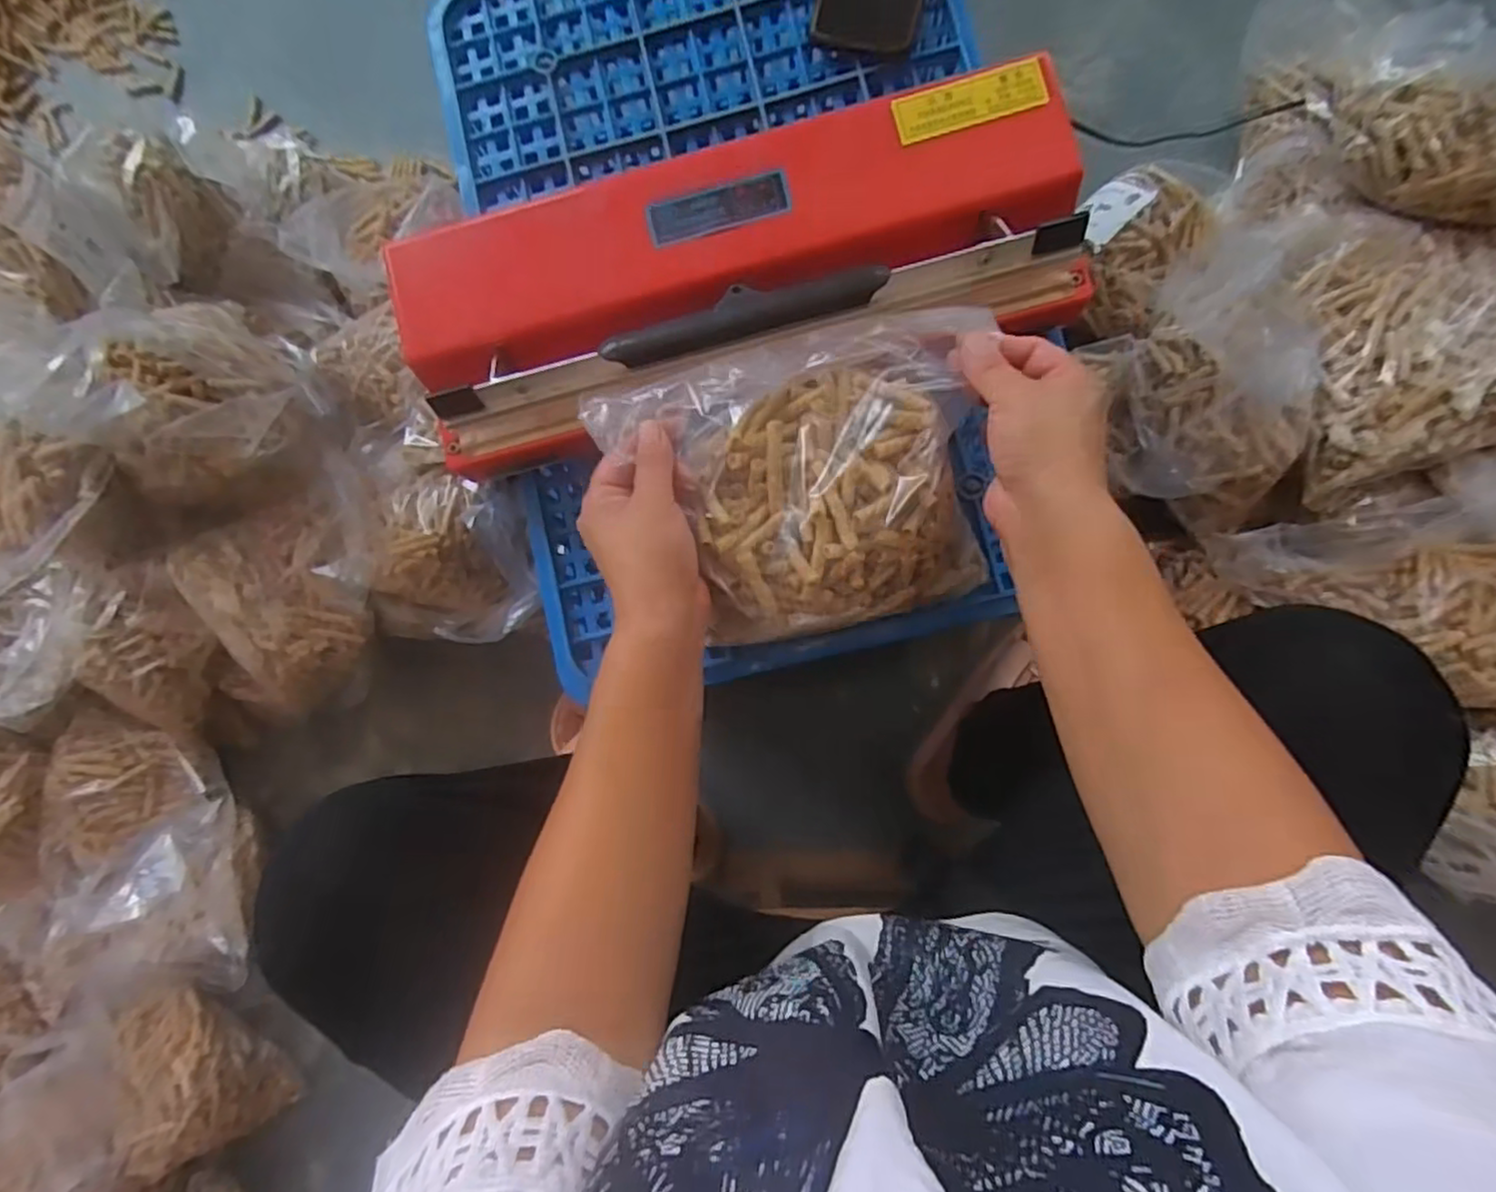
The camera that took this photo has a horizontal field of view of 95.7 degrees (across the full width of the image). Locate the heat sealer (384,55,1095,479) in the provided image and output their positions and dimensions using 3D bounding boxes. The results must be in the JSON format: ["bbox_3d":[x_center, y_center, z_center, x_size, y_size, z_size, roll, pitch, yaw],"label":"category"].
[{"bbox_3d":[-0.009,-0.201,0.436,0.426,0.077,0.145,-14,85,4],"label":"heat sealer"}]

